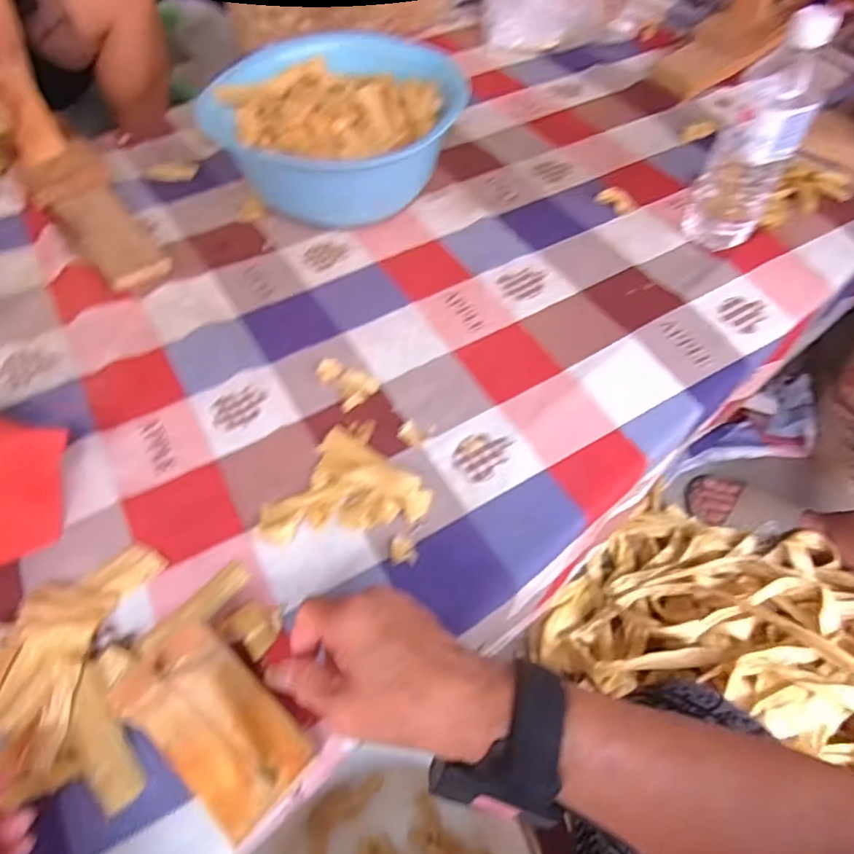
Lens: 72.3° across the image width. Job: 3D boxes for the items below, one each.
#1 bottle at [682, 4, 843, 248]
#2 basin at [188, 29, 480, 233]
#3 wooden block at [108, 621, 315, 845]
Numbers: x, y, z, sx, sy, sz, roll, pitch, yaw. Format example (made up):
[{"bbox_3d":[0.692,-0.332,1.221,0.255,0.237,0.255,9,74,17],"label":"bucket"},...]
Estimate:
[{"bbox_3d":[0.318,-0.278,0.563,0.072,0.204,0.065,27,59,20],"label":"bottle"},{"bbox_3d":[-0.091,-0.352,0.689,0.270,0.108,0.270,-1,54,1],"label":"basin"},{"bbox_3d":[-0.123,0.173,0.338,0.099,0.056,0.062,36,63,24],"label":"wooden block"}]

